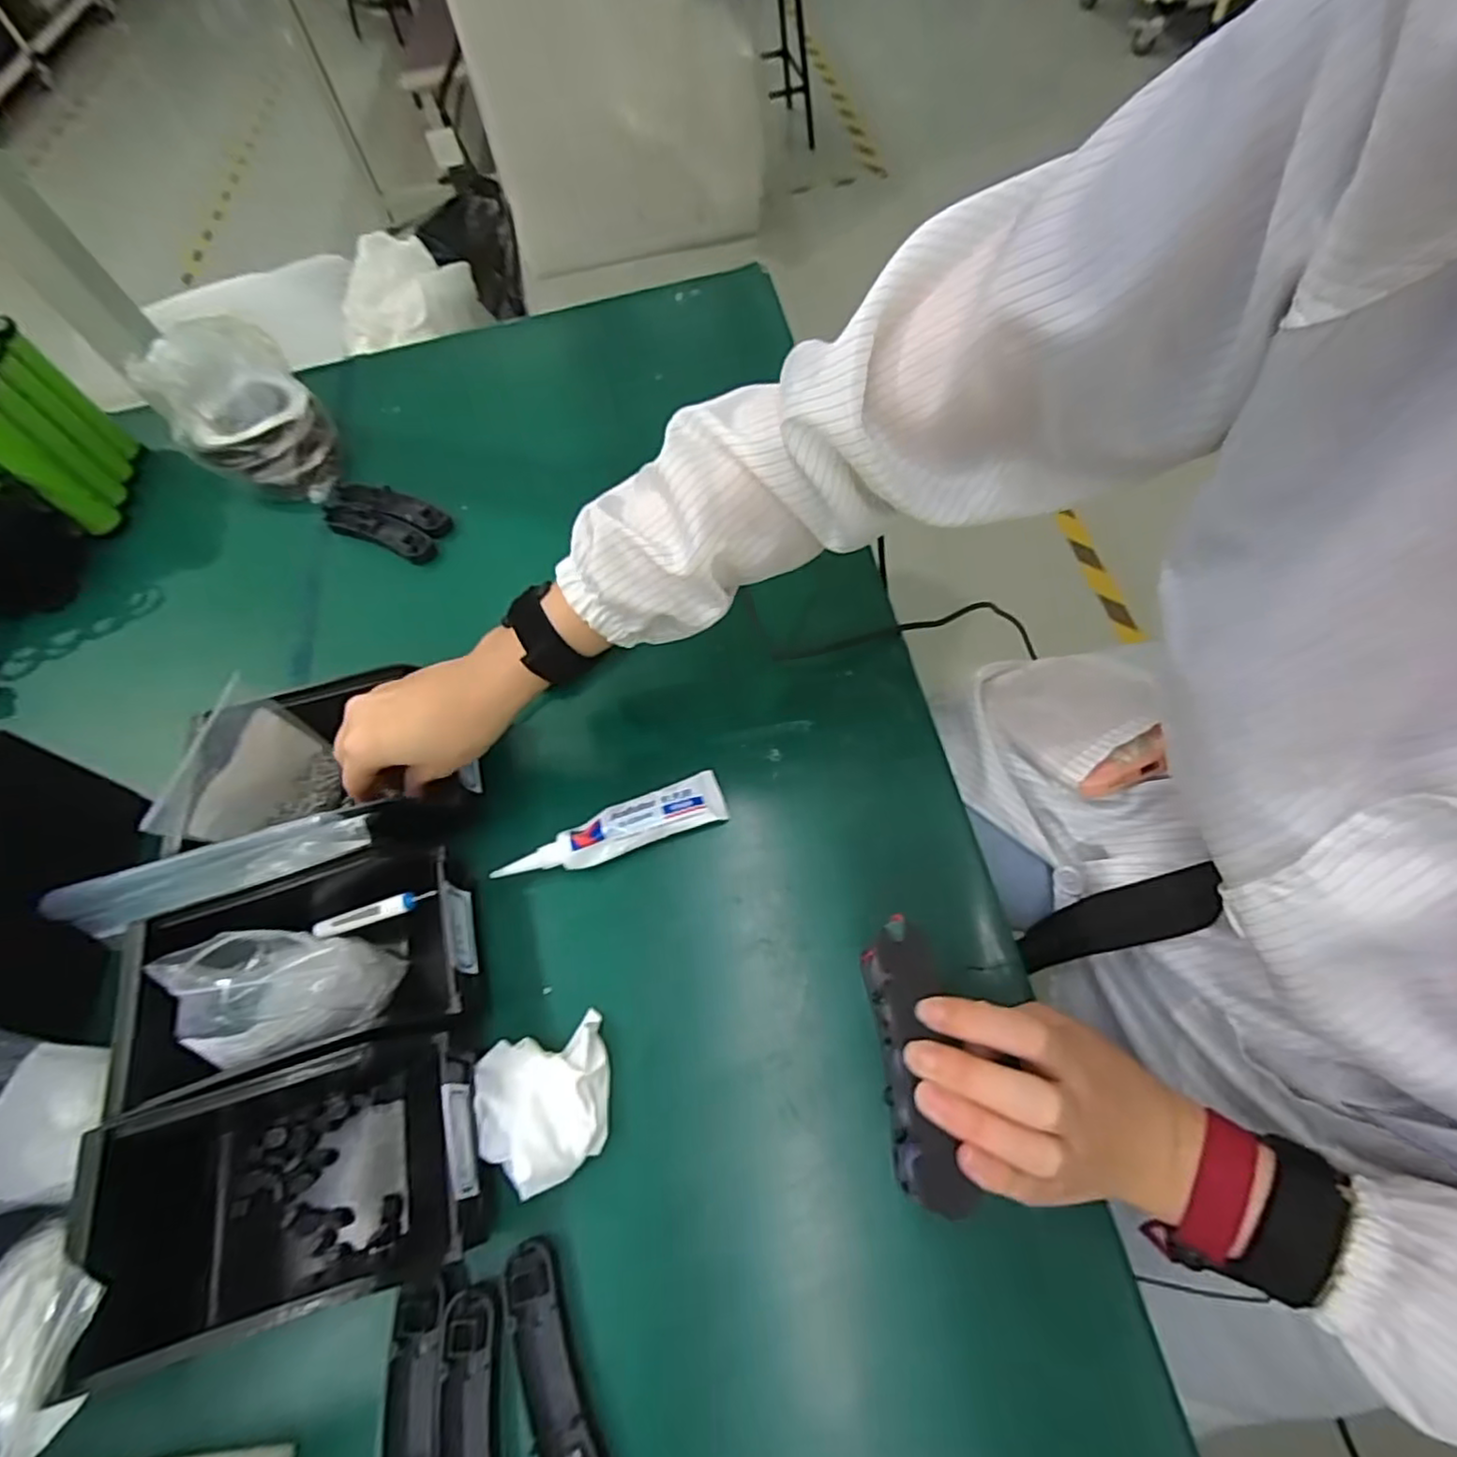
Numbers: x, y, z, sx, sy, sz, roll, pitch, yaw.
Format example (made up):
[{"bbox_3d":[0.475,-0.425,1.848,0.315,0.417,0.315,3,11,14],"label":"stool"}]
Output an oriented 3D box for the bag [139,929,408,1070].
[{"bbox_3d":[-0.245,0.145,0.375,0.088,0.098,0.071,4,62,9],"label":"bag"}]

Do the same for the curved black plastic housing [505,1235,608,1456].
[{"bbox_3d":[-0.080,0.307,0.312,0.028,0.013,0.119,-27,62,-9],"label":"curved black plastic housing"}]

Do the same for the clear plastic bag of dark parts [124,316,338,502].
[{"bbox_3d":[-0.449,-0.291,0.635,0.120,0.120,0.129,-40,65,-15],"label":"clear plastic bag of dark parts"}]

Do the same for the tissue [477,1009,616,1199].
[{"bbox_3d":[-0.101,0.203,0.368,0.074,0.026,0.075,-17,61,-3],"label":"tissue"}]

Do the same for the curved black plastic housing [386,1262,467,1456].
[{"bbox_3d":[-0.143,0.329,0.318,0.032,0.018,0.122,-7,61,3],"label":"curved black plastic housing"}]

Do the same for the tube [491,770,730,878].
[{"bbox_3d":[-0.076,0.065,0.444,0.148,0.016,0.036,-18,61,-4],"label":"tube"}]

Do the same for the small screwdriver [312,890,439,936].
[{"bbox_3d":[-0.217,0.112,0.413,0.086,0.006,0.011,-19,59,12],"label":"small screwdriver"}]

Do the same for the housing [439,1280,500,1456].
[{"bbox_3d":[-0.117,0.328,0.306,0.028,0.008,0.120,-13,61,-1],"label":"housing"}]

